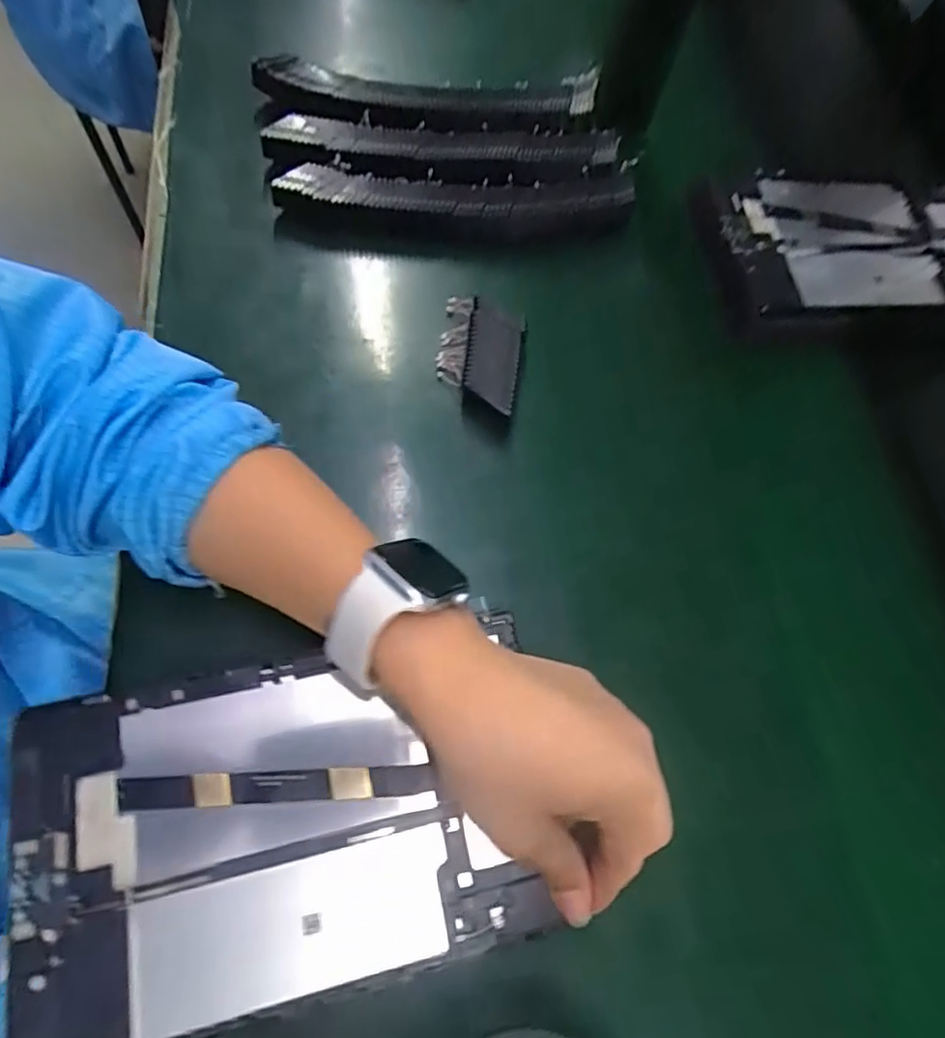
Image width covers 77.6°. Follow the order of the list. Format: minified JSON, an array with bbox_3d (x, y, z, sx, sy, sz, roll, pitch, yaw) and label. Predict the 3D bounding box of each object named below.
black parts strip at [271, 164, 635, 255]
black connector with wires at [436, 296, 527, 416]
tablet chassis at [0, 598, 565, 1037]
[{"bbox_3d":[-0.010,-0.236,0.449,0.276,0.038,0.056,-5,69,-8],"label":"black parts strip"},{"bbox_3d":[0.005,-0.116,0.402,0.058,0.026,0.090,12,68,-2],"label":"black connector with wires"},{"bbox_3d":[-0.086,0.142,0.274,0.227,0.007,0.148,-9,71,-12],"label":"tablet chassis"}]

